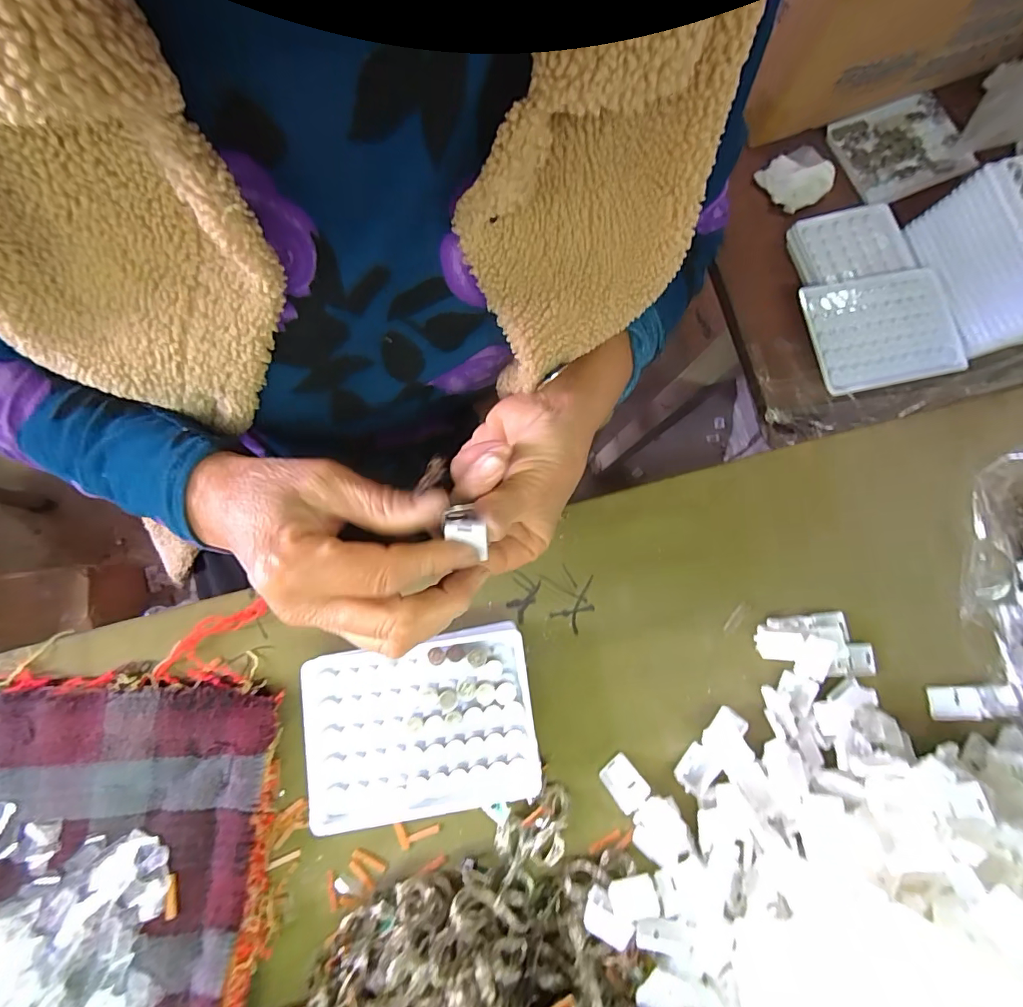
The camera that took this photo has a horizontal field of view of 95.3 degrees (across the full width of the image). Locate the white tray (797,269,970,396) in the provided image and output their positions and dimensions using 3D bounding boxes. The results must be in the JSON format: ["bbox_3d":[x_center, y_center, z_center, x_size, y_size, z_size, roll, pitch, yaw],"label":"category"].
[{"bbox_3d":[0.310,-0.147,0.394,0.121,0.014,0.095,-12,85,-5],"label":"white tray"}]

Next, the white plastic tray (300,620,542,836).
[{"bbox_3d":[-0.054,0.133,0.281,0.130,0.030,0.098,-7,81,-6],"label":"white plastic tray"}]

